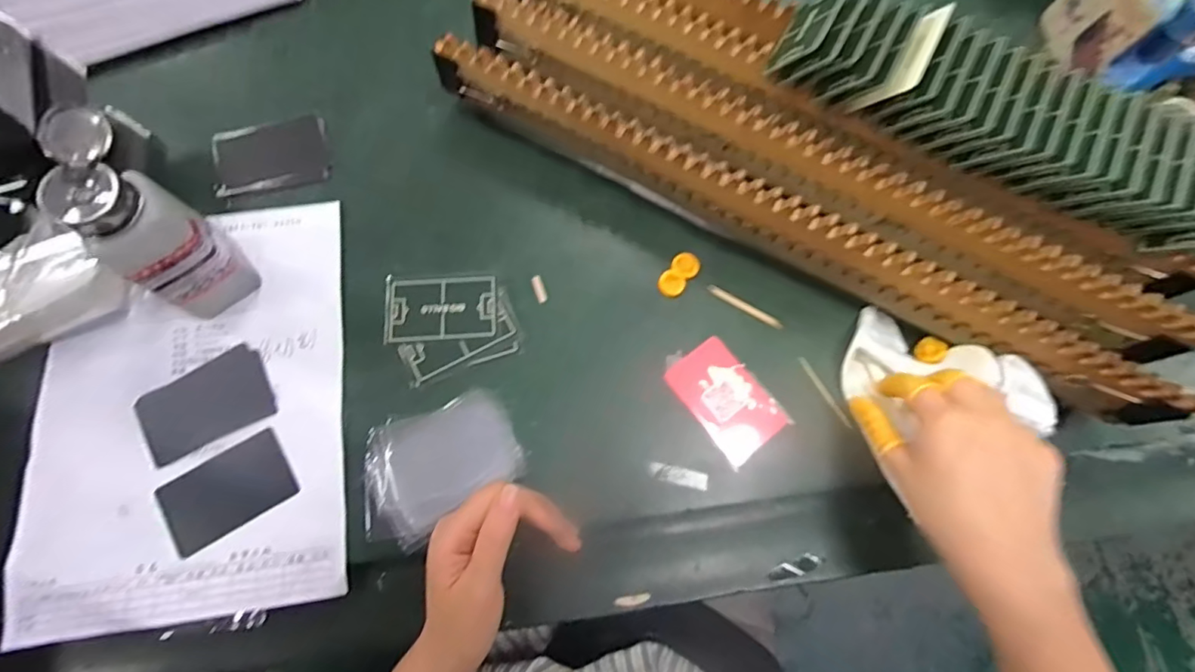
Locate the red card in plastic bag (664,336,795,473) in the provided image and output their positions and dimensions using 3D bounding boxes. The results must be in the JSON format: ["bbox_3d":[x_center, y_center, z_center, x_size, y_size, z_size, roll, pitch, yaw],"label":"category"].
[{"bbox_3d":[0.097,0.046,0.411,0.057,0.004,0.092,-36,82,-11],"label":"red card in plastic bag"}]

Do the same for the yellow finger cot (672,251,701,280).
[{"bbox_3d":[0.072,-0.059,0.436,0.022,0.004,0.022,1,74,-2],"label":"yellow finger cot"}]

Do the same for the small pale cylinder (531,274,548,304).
[{"bbox_3d":[-0.046,-0.038,0.428,0.008,0.004,0.024,-18,76,-5],"label":"small pale cylinder"}]

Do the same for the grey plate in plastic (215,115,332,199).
[{"bbox_3d":[-0.275,-0.152,0.453,0.092,0.011,0.058,-15,75,-7],"label":"grey plate in plastic"}]

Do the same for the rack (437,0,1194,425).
[{"bbox_3d":[0.166,-0.150,0.422,0.572,0.076,0.194,28,74,6],"label":"rack"}]

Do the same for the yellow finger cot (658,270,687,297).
[{"bbox_3d":[0.060,-0.042,0.431,0.021,0.004,0.021,1,74,-2],"label":"yellow finger cot"}]

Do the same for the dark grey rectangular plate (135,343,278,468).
[{"bbox_3d":[-0.284,0.049,0.392,0.086,0.005,0.058,-28,77,-12],"label":"dark grey rectangular plate"}]

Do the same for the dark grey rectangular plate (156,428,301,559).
[{"bbox_3d":[-0.257,0.107,0.374,0.082,0.005,0.053,-31,77,-11],"label":"dark grey rectangular plate"}]

